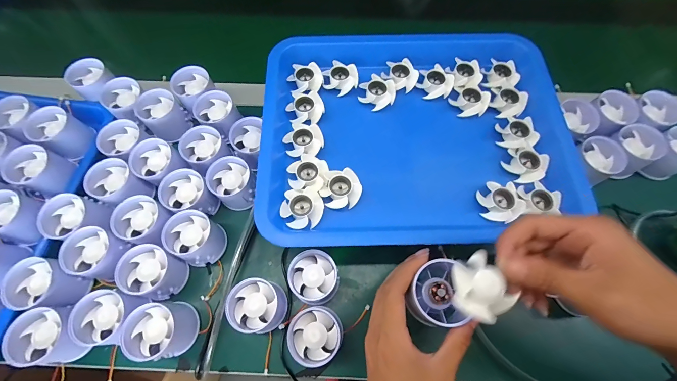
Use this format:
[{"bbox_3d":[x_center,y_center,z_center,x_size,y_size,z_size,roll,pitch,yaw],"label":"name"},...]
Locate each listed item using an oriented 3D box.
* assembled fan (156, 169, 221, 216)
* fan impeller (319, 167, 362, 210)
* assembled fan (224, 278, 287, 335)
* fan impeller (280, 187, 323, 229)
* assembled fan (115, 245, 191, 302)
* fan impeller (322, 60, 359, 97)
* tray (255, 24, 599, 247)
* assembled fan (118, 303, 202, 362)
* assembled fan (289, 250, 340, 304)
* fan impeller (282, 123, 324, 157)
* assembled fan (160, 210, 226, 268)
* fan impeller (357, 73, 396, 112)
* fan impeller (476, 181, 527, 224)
[{"bbox_3d":[-0.184,0.006,0.363,0.048,0.045,0.055,-36,71,-14],"label":"assembled fan"},{"bbox_3d":[0.002,-0.002,0.314,0.042,0.016,0.040,0,67,0],"label":"fan impeller"},{"bbox_3d":[-0.086,0.126,0.320,0.052,0.051,0.052,0,67,0],"label":"assembled fan"},{"bbox_3d":[-0.038,0.018,0.306,0.042,0.015,0.041,0,67,0],"label":"fan impeller"},{"bbox_3d":[-0.206,0.092,0.331,0.054,0.050,0.051,16,68,6],"label":"assembled fan"},{"bbox_3d":[0.003,-0.141,0.368,0.042,0.016,0.038,26,69,10],"label":"fan impeller"},{"bbox_3d":[0.081,-0.071,0.350,0.331,0.055,0.276,-2,67,-1],"label":"tray"},{"bbox_3d":[-0.186,0.148,0.312,0.056,0.050,0.053,0,67,0],"label":"assembled fan"},{"bbox_3d":[-0.026,0.099,0.332,0.052,0.055,0.052,0,67,0],"label":"assembled fan"},{"bbox_3d":[-0.039,-0.057,0.336,0.043,0.018,0.040,0,67,0],"label":"fan impeller"},{"bbox_3d":[-0.167,0.057,0.349,0.057,0.054,0.054,32,70,13],"label":"assembled fan"},{"bbox_3d":[0.048,-0.120,0.362,0.042,0.017,0.042,0,87,2],"label":"fan impeller"},{"bbox_3d":[0.169,0.012,0.308,0.038,0.016,0.046,-9,67,-4],"label":"fan impeller"}]

